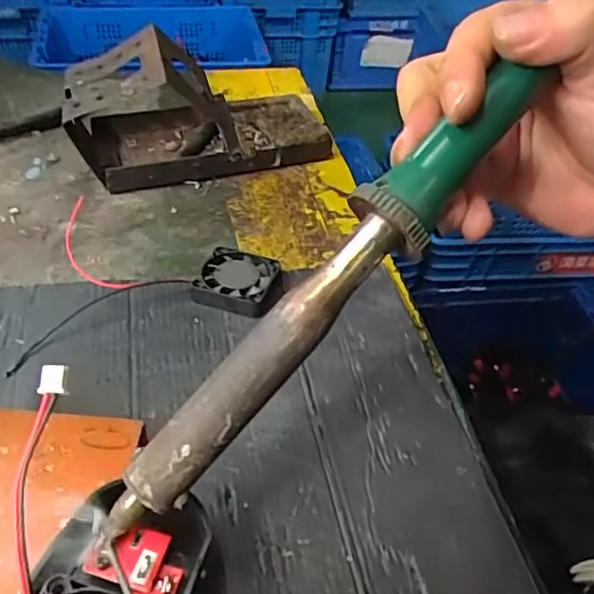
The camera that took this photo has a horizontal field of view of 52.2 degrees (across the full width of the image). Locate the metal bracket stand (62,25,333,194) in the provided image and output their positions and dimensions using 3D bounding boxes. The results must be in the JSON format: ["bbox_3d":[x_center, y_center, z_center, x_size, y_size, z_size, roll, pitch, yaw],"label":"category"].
[{"bbox_3d":[-0.065,-0.132,0.415,0.169,0.083,0.075,-10,46,-16],"label":"metal bracket stand"}]

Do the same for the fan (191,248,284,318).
[{"bbox_3d":[-0.031,-0.007,0.336,0.044,0.014,0.041,15,44,10],"label":"fan"}]

